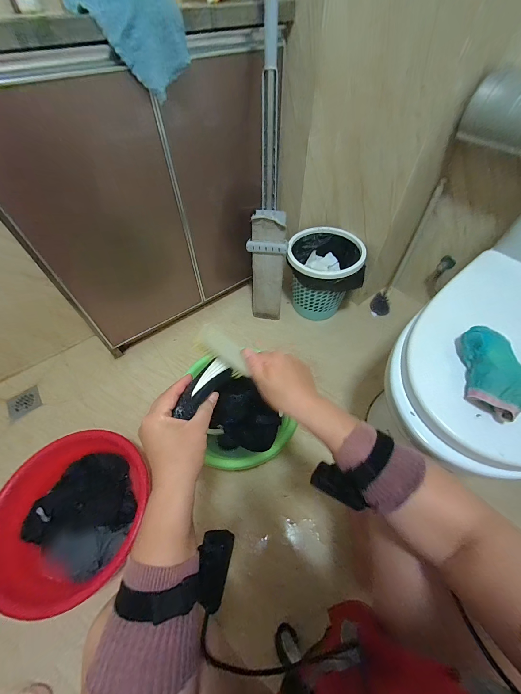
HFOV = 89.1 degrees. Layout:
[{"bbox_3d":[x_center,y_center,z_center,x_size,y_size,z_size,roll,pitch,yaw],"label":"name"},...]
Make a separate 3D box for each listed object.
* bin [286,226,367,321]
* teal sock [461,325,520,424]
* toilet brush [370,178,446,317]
[{"bbox_3d":[0.229,-0.279,1.043,0.262,0.270,0.227,-3,55,0],"label":"bin"},{"bbox_3d":[0.392,0.041,0.450,0.072,0.052,0.160,10,56,9],"label":"teal sock"},{"bbox_3d":[0.556,-0.346,1.010,0.077,0.494,0.092,27,31,17],"label":"toilet brush"}]

